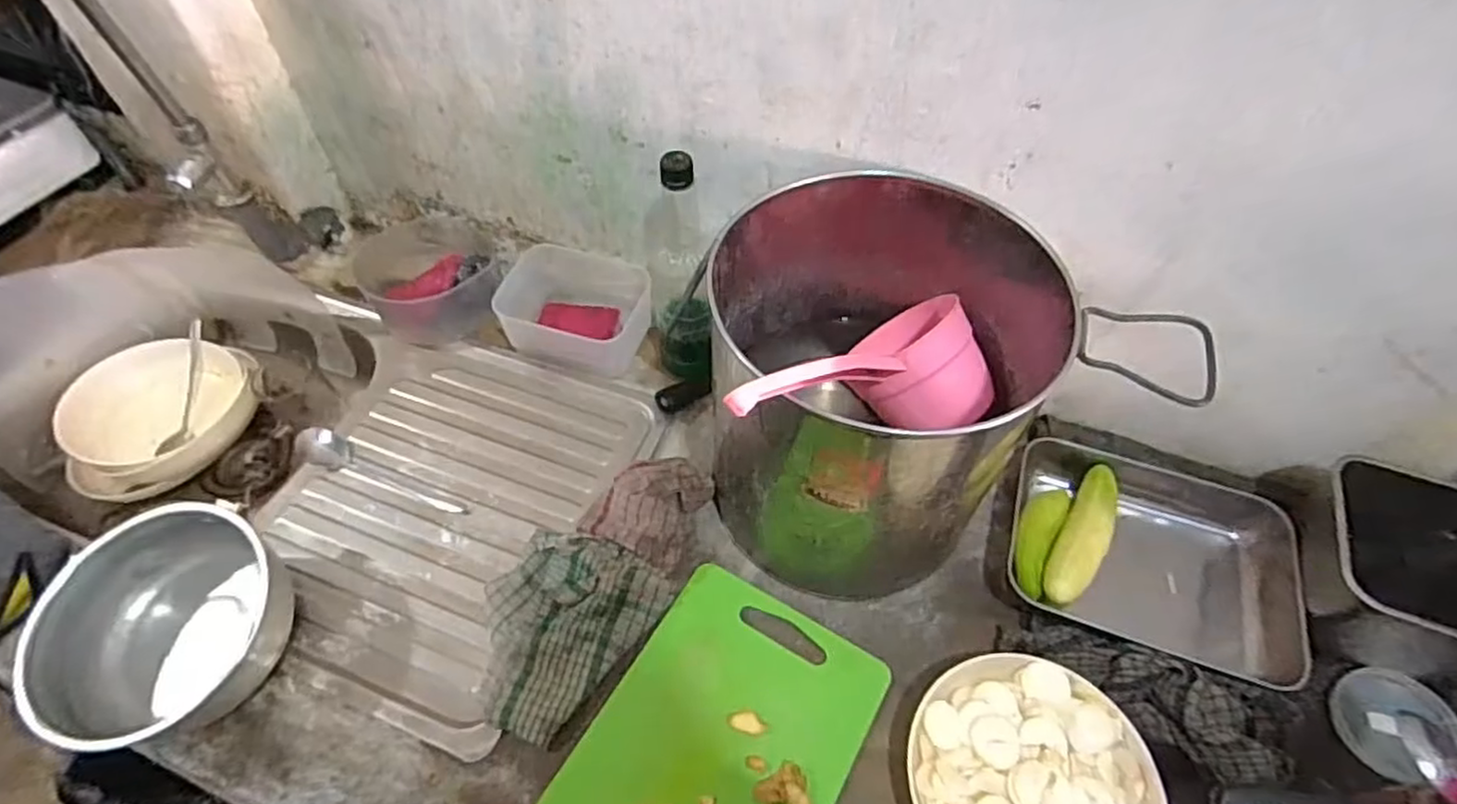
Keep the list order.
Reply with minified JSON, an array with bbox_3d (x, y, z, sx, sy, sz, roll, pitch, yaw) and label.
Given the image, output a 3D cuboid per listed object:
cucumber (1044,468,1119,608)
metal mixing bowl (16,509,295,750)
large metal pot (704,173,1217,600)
[{"bbox_3d":[0.340,0.127,0.667,0.042,0.035,0.146,29,58,19],"label":"cucumber"},{"bbox_3d":[-0.473,0.193,0.595,0.174,0.091,0.183,1,54,-1],"label":"metal mixing bowl"},{"bbox_3d":[0.133,-0.018,0.617,0.279,0.238,0.267,-10,54,-9],"label":"large metal pot"}]

